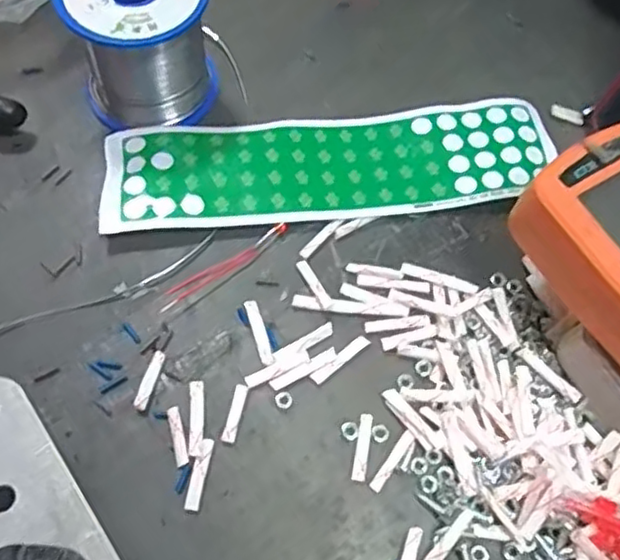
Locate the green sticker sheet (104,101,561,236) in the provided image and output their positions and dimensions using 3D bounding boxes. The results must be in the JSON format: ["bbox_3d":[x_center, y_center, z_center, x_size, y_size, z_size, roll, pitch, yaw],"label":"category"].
[{"bbox_3d":[0.011,-0.057,0.321,0.216,0.009,0.059,-6,64,-6],"label":"green sticker sheet"}]

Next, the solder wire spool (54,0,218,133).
[{"bbox_3d":[-0.080,-0.116,0.314,0.066,0.064,0.062,-18,65,-11],"label":"solder wire spool"}]

